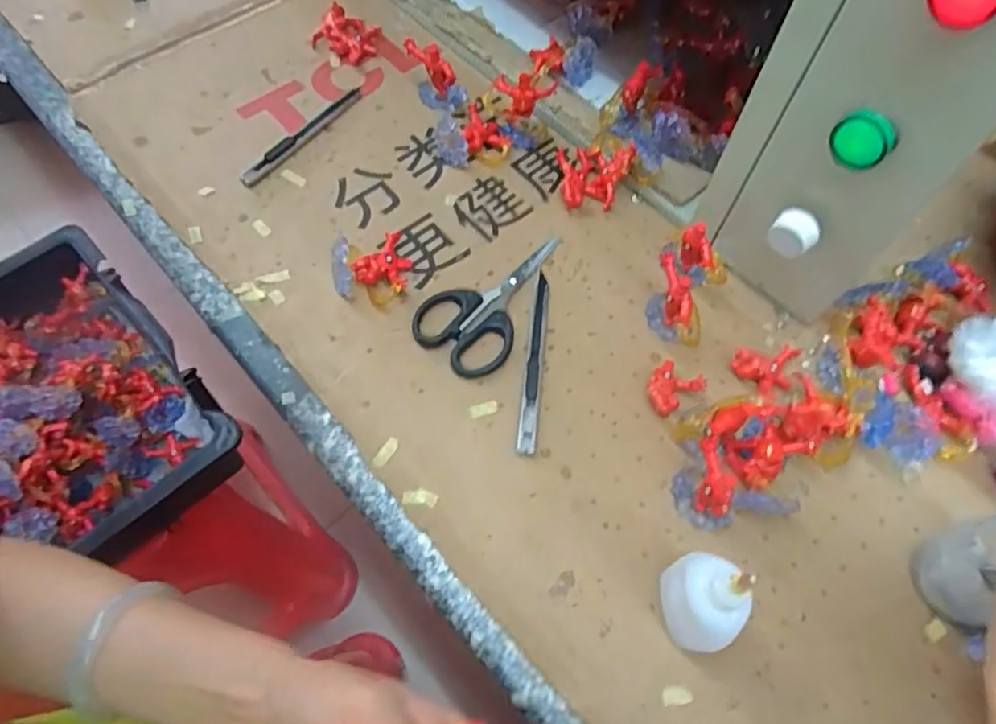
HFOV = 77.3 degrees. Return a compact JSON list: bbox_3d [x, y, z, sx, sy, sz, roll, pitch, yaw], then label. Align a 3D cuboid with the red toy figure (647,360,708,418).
[{"bbox_3d":[0.106,0.017,0.386,0.035,0.016,0.028,-40,71,-19],"label":"red toy figure"}]

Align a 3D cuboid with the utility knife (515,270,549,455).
[{"bbox_3d":[0.024,-0.003,0.395,0.011,0.009,0.129,7,63,2],"label":"utility knife"}]

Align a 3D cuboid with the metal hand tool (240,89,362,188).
[{"bbox_3d":[-0.149,-0.177,0.479,0.011,0.011,0.123,33,67,14],"label":"metal hand tool"}]

